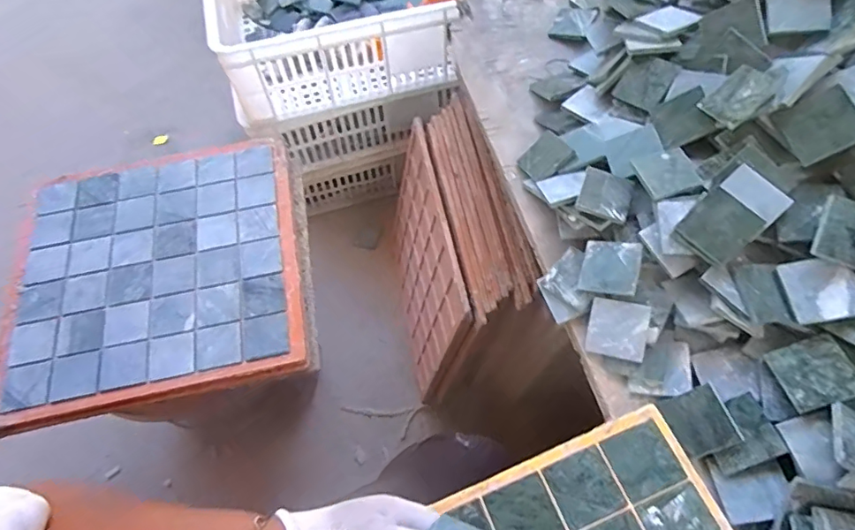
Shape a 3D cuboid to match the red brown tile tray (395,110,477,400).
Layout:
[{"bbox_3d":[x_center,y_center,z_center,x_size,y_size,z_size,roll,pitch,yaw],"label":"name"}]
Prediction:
[{"bbox_3d":[-0.009,0.008,0.909,0.025,0.365,0.385,-5,59,-16],"label":"red brown tile tray"}]

